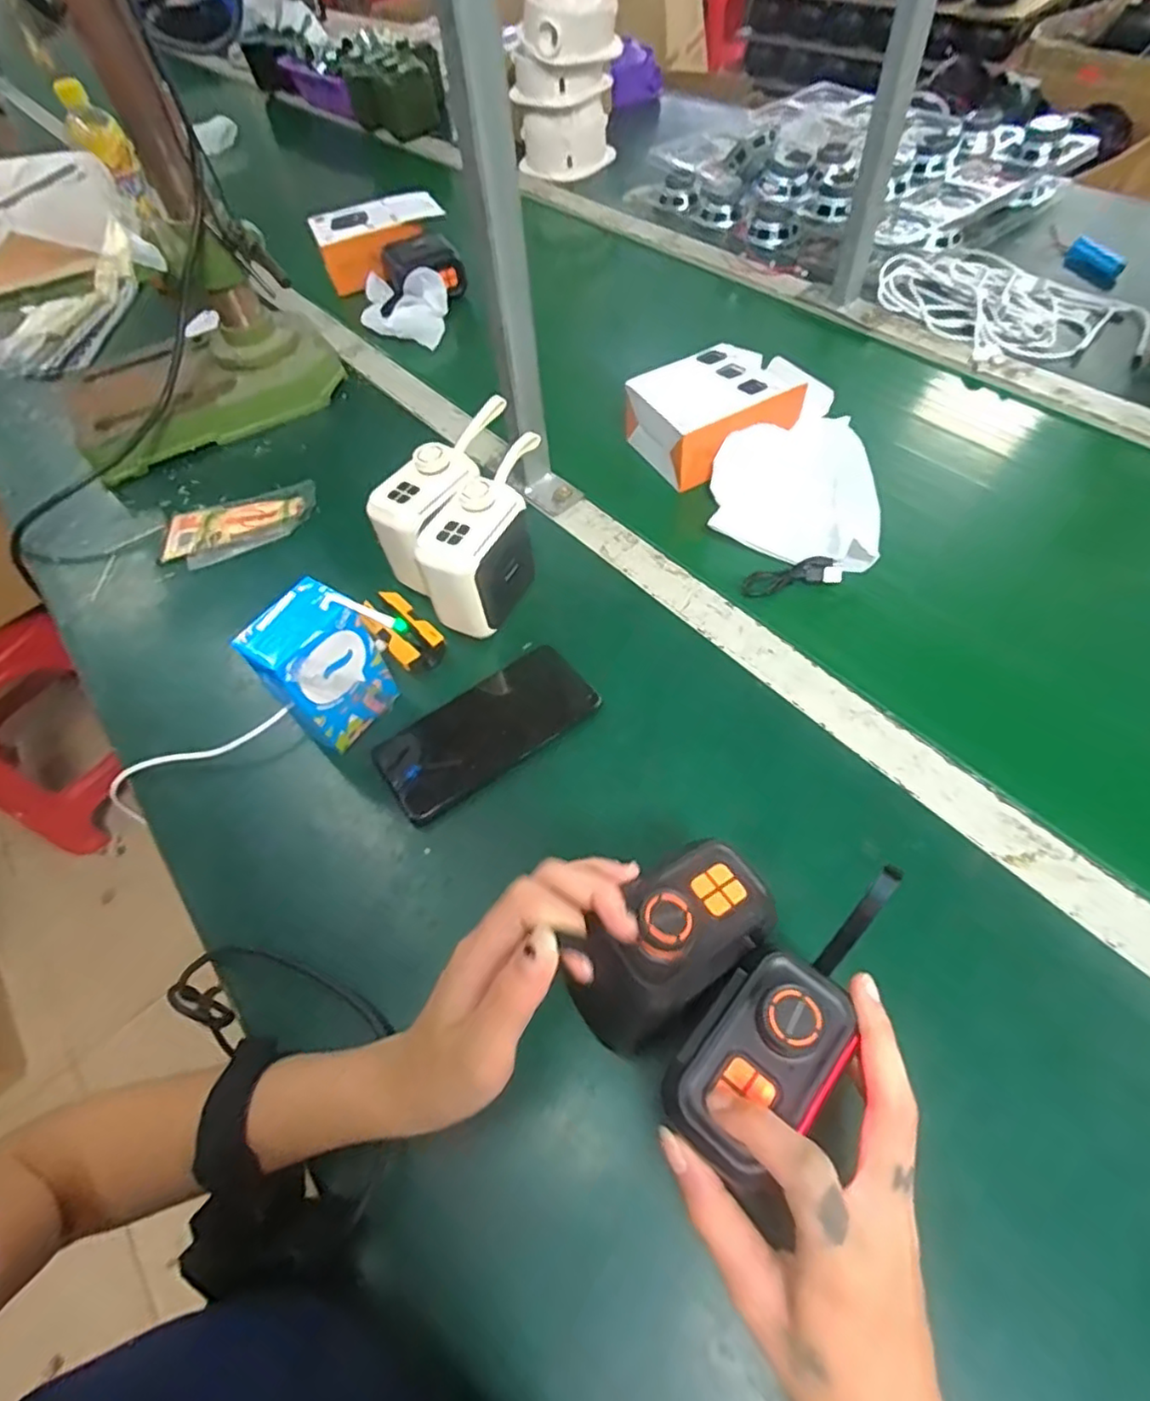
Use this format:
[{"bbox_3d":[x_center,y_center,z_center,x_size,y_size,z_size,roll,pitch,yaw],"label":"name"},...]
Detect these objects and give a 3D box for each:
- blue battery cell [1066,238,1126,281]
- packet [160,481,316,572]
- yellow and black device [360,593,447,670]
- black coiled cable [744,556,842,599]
[{"bbox_3d":[0.575,-0.488,0.703,0.016,0.021,0.063,-25,57,-11],"label":"blue battery cell"},{"bbox_3d":[-0.319,-0.170,0.609,0.143,0.012,0.082,-21,56,-9],"label":"packet"},{"bbox_3d":[-0.137,-0.056,0.501,0.074,0.030,0.040,37,66,26],"label":"yellow and black device"},{"bbox_3d":[0.174,-0.099,0.516,0.074,0.011,0.025,-13,55,12],"label":"black coiled cable"}]

